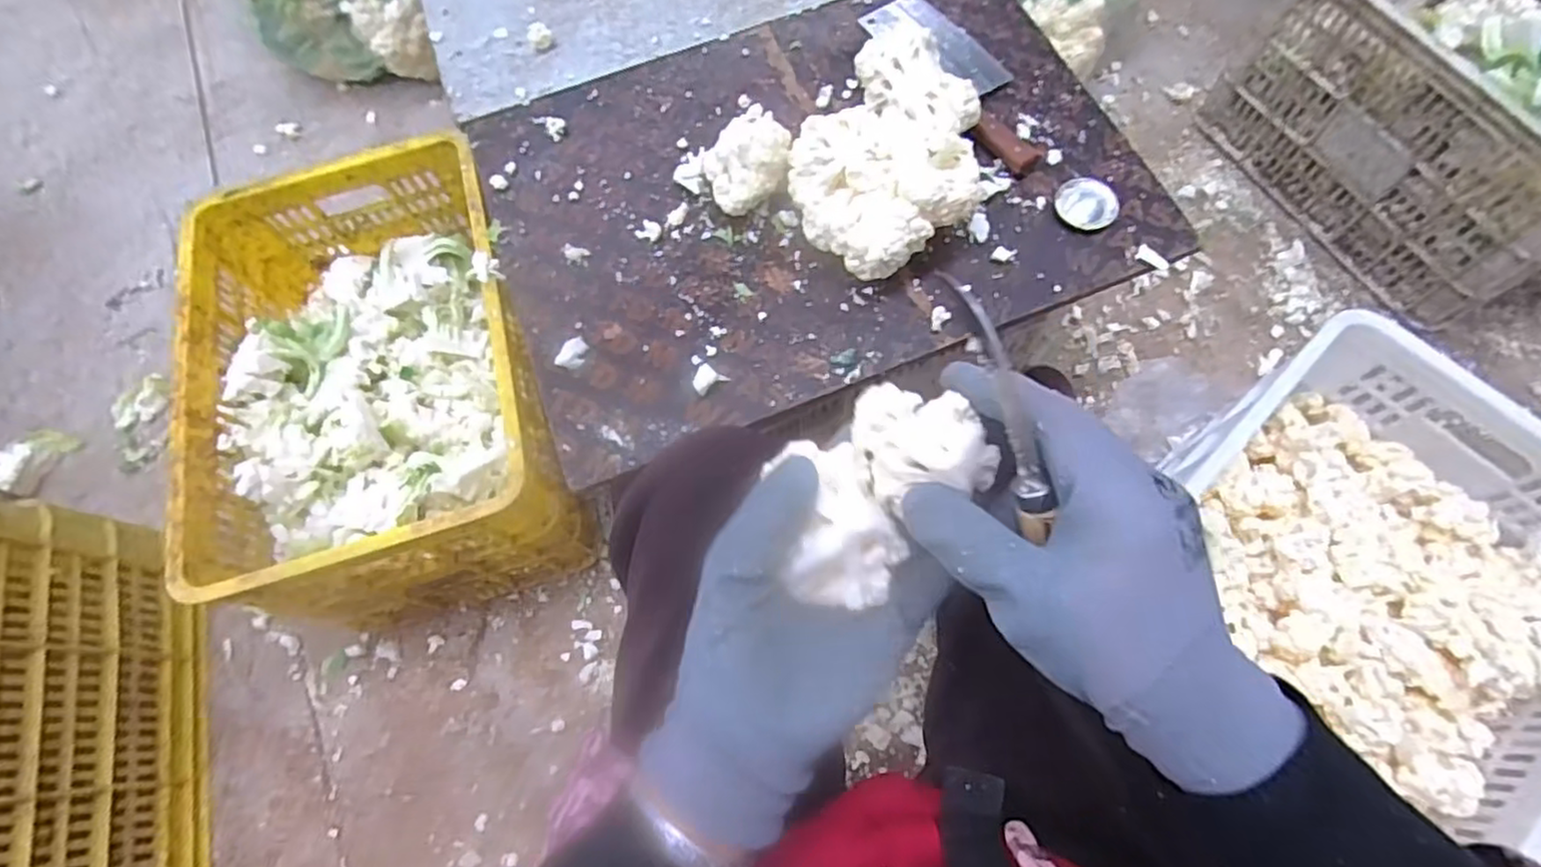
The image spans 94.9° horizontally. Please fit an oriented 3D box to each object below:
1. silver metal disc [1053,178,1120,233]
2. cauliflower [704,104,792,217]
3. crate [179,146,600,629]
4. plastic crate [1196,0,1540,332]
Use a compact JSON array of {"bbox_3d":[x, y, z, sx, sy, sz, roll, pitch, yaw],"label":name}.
[{"bbox_3d":[0.346,-0.251,0.772,0.061,0.015,0.060,-1,68,3],"label":"silver metal disc"},{"bbox_3d":[-0.026,-0.299,0.774,0.090,0.082,0.098,-1,68,3],"label":"cauliflower"},{"bbox_3d":[-0.466,-0.058,0.896,0.360,0.278,0.518,-18,68,-4],"label":"crate"},{"bbox_3d":[0.953,-0.472,0.984,0.378,0.284,0.516,-27,69,-7],"label":"plastic crate"}]

